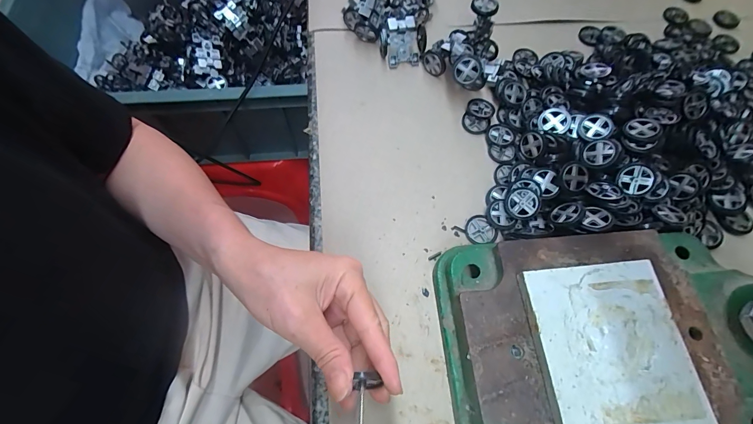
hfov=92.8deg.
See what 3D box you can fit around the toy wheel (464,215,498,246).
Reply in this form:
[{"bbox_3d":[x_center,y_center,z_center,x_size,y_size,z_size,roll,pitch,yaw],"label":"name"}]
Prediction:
[{"bbox_3d":[0.090,0.017,0.312,0.024,0.004,0.027,-34,71,-15],"label":"toy wheel"}]

